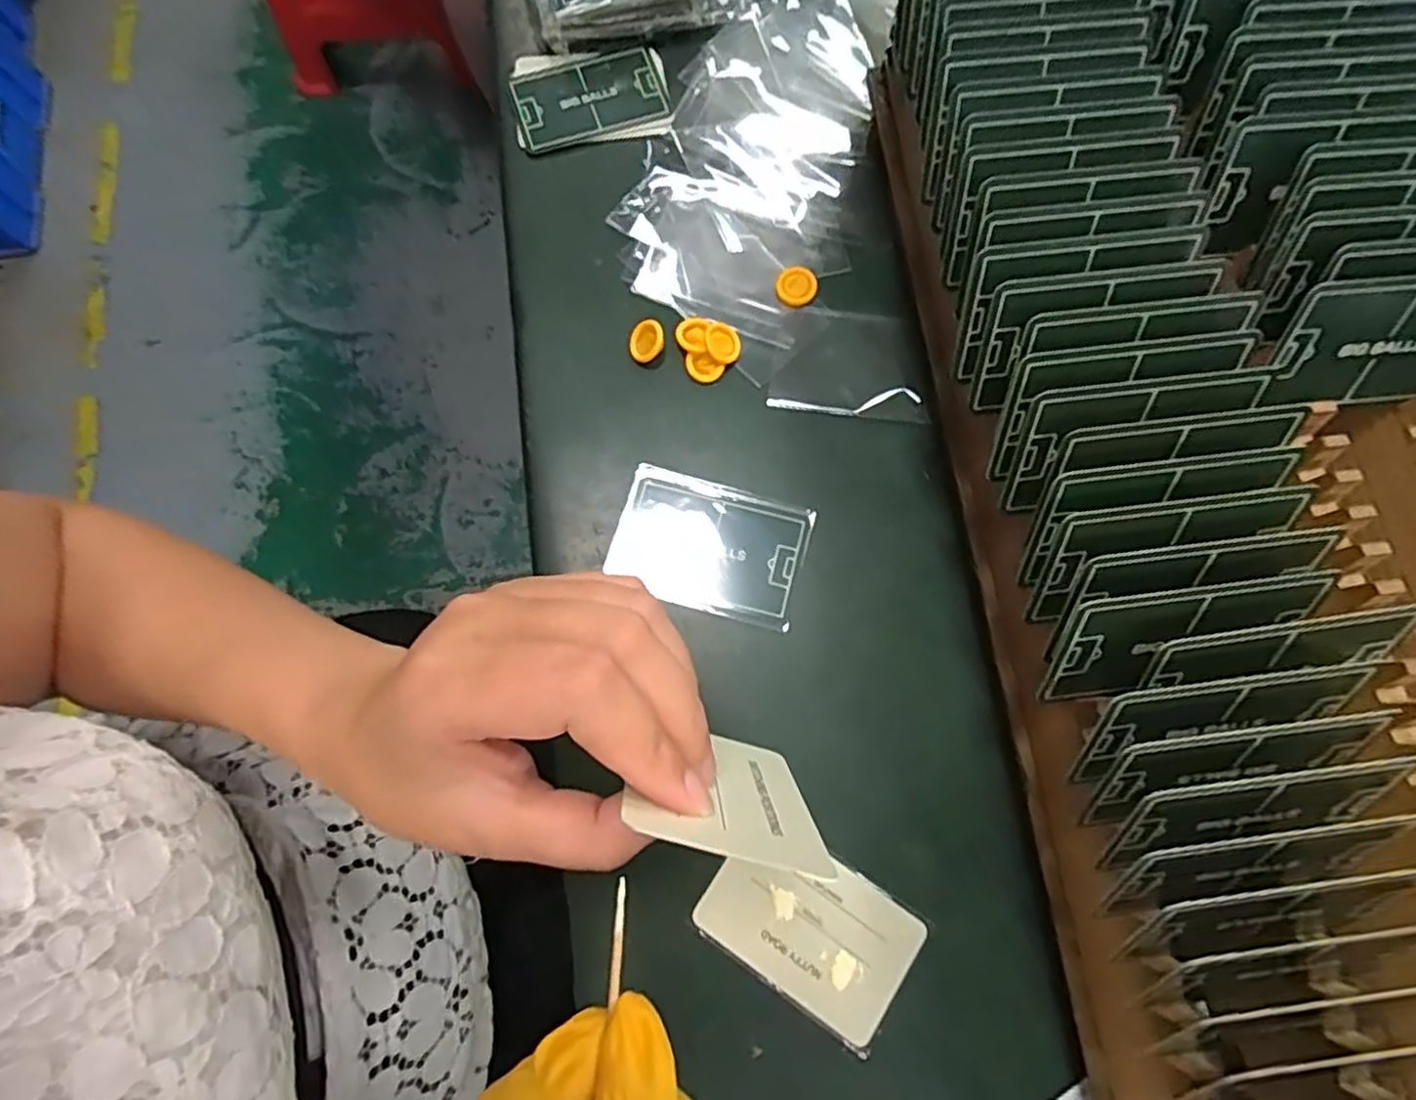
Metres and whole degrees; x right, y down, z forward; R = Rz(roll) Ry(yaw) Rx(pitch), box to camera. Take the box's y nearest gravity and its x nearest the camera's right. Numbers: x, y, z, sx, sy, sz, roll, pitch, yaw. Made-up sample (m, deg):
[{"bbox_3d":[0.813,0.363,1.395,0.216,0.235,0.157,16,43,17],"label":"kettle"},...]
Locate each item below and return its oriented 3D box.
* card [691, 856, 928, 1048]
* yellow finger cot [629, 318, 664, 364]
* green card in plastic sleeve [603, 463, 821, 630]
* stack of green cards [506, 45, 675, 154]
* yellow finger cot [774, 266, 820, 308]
[{"bbox_3d":[0.042,0.156,0.287,0.083,0.004,0.053,33,79,8],"label":"card"},{"bbox_3d":[-0.031,-0.105,0.346,0.020,0.005,0.020,4,105,15],"label":"yellow finger cot"},{"bbox_3d":[0.001,-0.002,0.326,0.089,0.004,0.060,15,78,5],"label":"green card in plastic sleeve"},{"bbox_3d":[-0.066,-0.255,0.391,0.086,0.009,0.059,-9,76,-2],"label":"stack of green cards"},{"bbox_3d":[0.046,-0.136,0.358,0.022,0.006,0.021,0,76,0],"label":"yellow finger cot"}]

